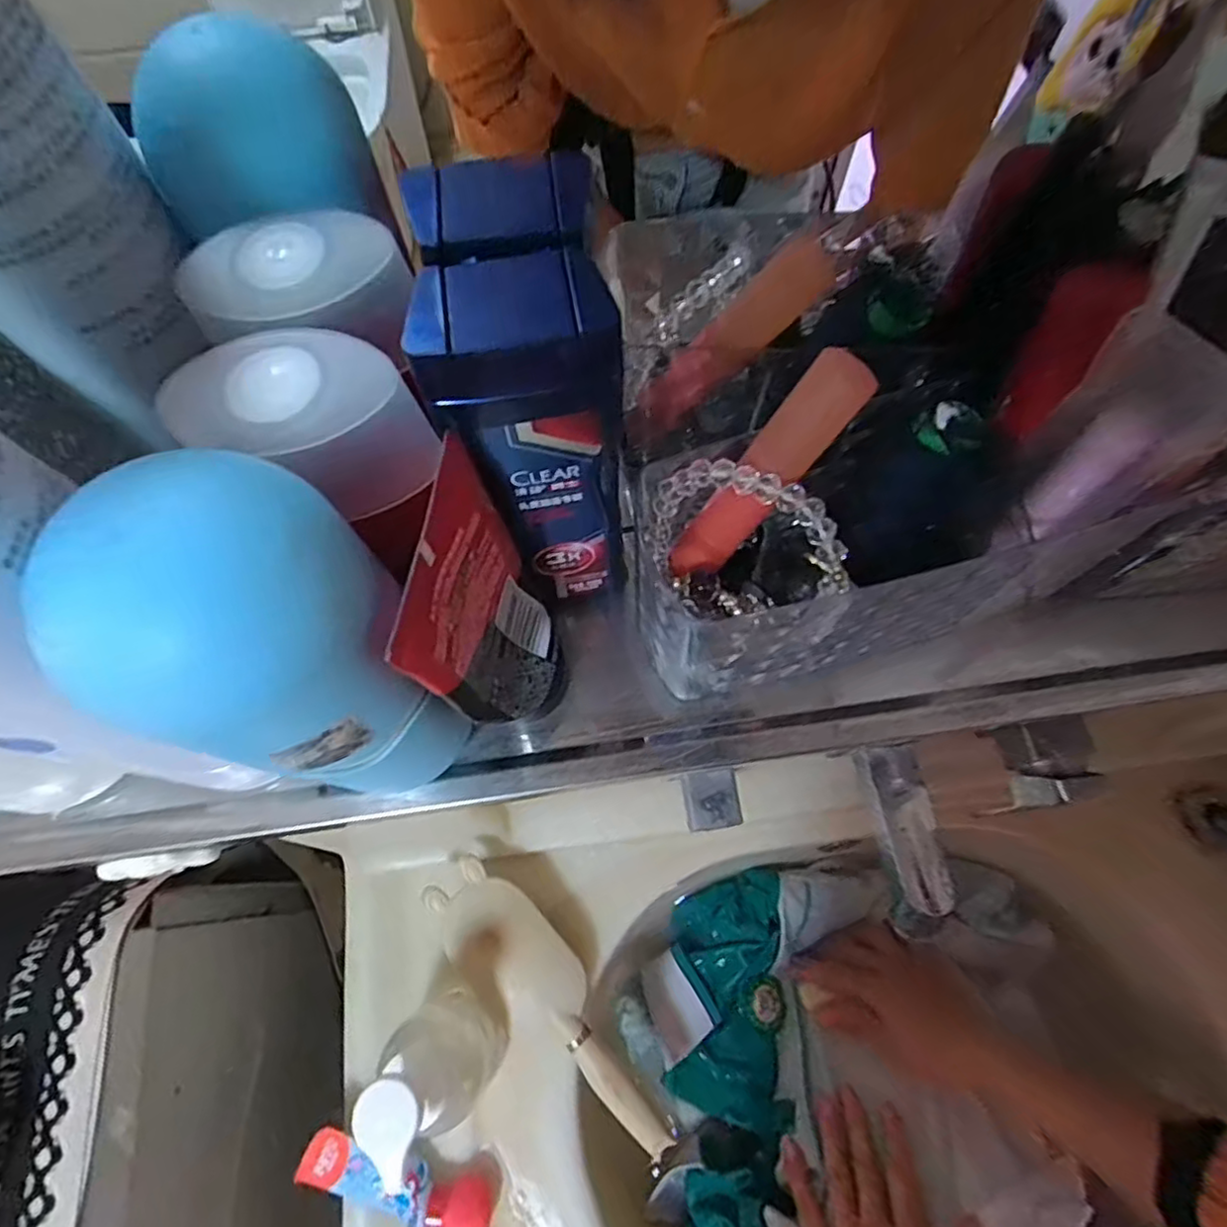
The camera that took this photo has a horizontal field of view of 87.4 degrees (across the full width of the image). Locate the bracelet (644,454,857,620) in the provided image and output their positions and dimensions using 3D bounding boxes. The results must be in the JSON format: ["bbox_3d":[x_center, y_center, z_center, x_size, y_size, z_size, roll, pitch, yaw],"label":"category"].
[{"bbox_3d":[0.033,-0.021,0.187,0.008,0.062,0.049,-46,110,-37],"label":"bracelet"}]

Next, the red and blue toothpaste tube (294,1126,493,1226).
[{"bbox_3d":[-0.147,0.390,0.437,0.127,0.031,0.033,17,70,9],"label":"red and blue toothpaste tube"}]

